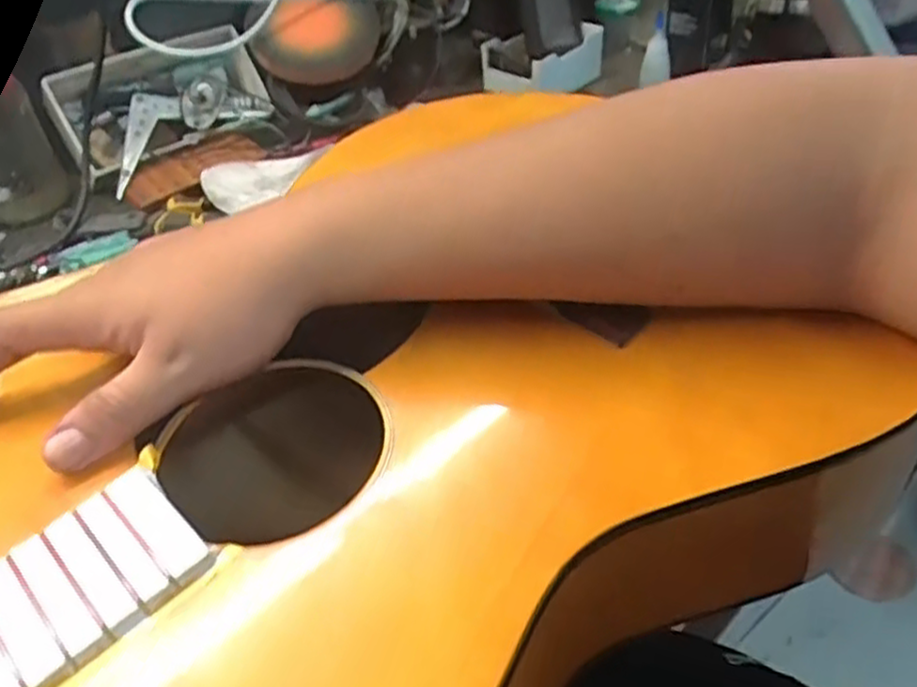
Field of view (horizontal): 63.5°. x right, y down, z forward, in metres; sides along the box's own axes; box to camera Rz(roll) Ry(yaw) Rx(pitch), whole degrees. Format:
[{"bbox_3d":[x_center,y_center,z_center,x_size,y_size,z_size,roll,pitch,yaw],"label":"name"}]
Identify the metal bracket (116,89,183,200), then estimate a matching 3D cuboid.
[{"bbox_3d":[-0.273,-0.177,0.657,0.045,0.008,0.110,1,67,-9],"label":"metal bracket"}]

